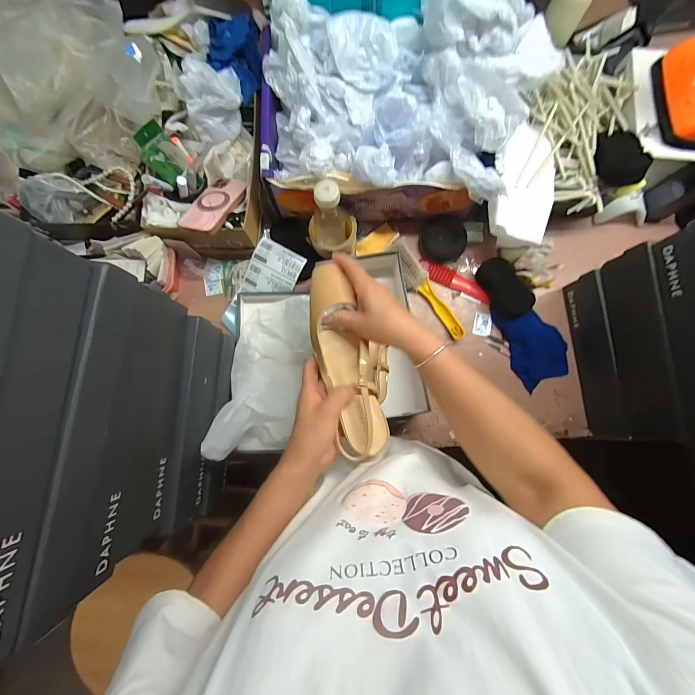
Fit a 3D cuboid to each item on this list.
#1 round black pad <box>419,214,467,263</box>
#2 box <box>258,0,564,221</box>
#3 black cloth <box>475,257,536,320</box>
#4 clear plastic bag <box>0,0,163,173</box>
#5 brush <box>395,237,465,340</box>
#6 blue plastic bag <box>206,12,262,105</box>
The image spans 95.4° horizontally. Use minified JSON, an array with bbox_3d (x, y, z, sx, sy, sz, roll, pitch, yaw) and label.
[{"bbox_3d":[0.192,-0.218,0.637,0.090,0.015,0.089,7,117,13],"label":"round black pad"},{"bbox_3d":[0.088,-0.396,0.547,0.456,0.200,0.304,-2,83,-1],"label":"box"},{"bbox_3d":[0.308,-0.116,0.629,0.059,0.051,0.127,-26,84,-4],"label":"black cloth"},{"bbox_3d":[-0.475,-0.450,0.521,0.323,0.123,0.243,-4,83,-1],"label":"clear plastic bag"},{"bbox_3d":[0.157,-0.114,0.633,0.057,0.043,0.227,-29,84,-4],"label":"brush"},{"bbox_3d":[-0.209,-0.528,0.581,0.091,0.058,0.128,-1,83,-1],"label":"blue plastic bag"}]

